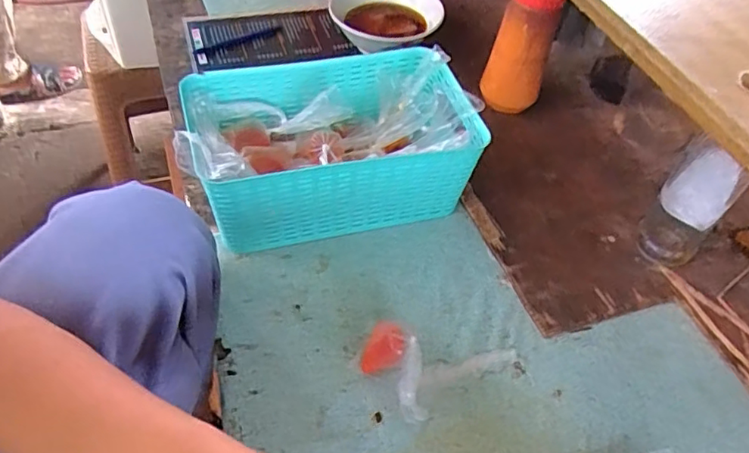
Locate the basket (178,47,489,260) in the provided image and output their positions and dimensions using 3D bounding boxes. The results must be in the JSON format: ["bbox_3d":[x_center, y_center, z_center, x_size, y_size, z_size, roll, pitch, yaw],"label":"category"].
[{"bbox_3d":[-0.046,-0.081,0.612,0.275,0.120,0.165,-13,52,-14],"label":"basket"}]

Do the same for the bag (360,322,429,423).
[{"bbox_3d":[0.020,0.119,0.487,0.044,0.039,0.090,-28,57,-25],"label":"bag"}]

